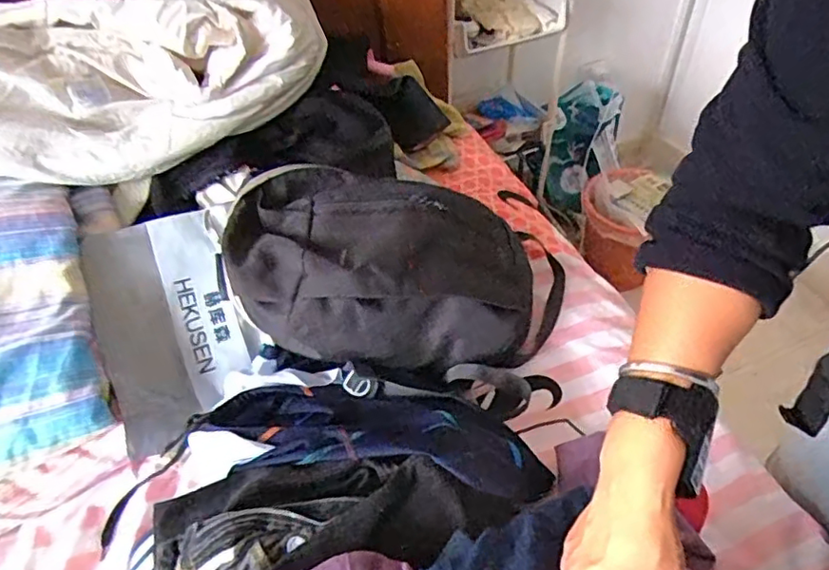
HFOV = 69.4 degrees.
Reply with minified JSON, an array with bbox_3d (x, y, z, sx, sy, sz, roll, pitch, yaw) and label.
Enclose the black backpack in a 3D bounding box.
[{"bbox_3d":[-0.012,-0.009,0.696,0.361,0.155,0.243,4,45,6],"label":"black backpack"}]

